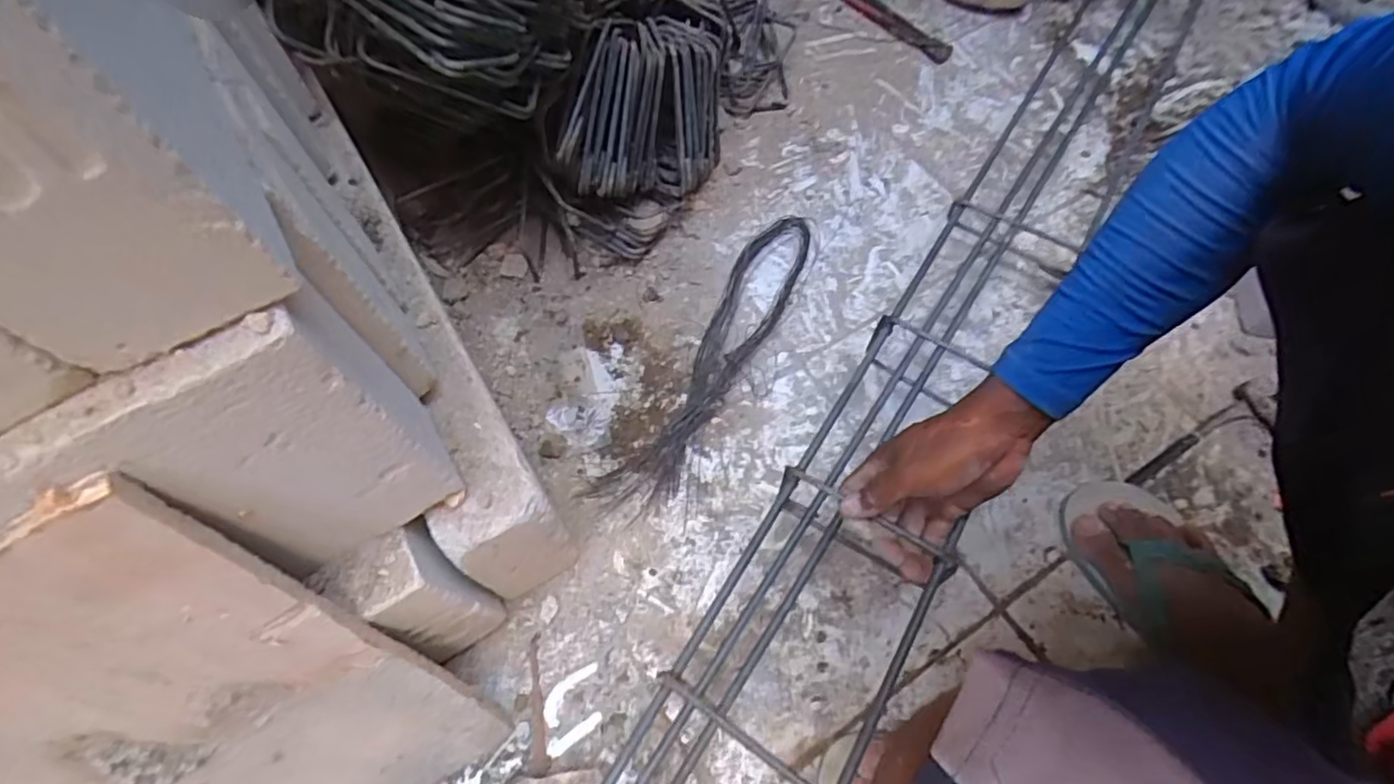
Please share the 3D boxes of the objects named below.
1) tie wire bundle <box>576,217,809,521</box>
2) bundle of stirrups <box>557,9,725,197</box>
[{"bbox_3d":[0.026,-0.049,0.701,0.075,0.026,0.400,28,66,12],"label":"tie wire bundle"},{"bbox_3d":[-0.049,-0.294,0.709,0.118,0.158,0.216,15,64,6],"label":"bundle of stirrups"}]

